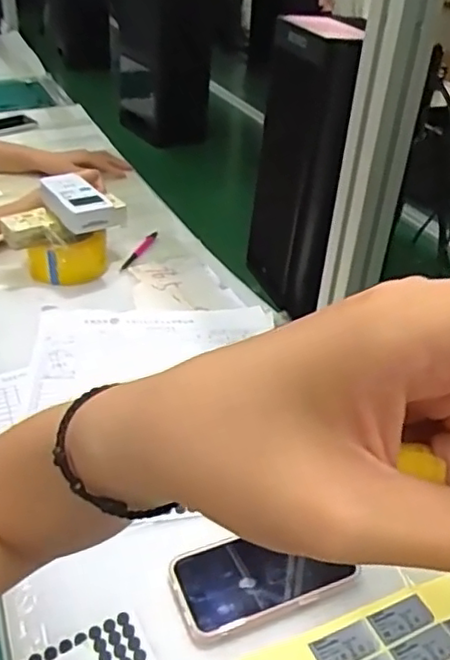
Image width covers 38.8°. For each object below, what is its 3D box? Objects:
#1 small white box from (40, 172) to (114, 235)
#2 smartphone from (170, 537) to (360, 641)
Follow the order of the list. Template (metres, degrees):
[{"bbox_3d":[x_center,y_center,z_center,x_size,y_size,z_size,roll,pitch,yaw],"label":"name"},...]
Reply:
[{"bbox_3d":[-0.202,-0.172,0.876,0.065,0.038,0.109,-18,40,-29],"label":"small white box"},{"bbox_3d":[0.028,0.198,0.525,0.136,0.015,0.073,-14,41,-16],"label":"smartphone"}]

